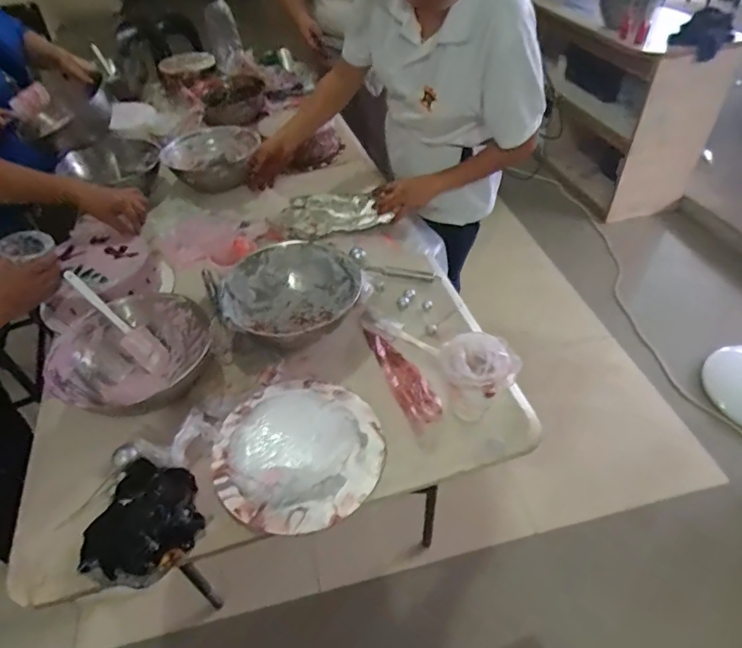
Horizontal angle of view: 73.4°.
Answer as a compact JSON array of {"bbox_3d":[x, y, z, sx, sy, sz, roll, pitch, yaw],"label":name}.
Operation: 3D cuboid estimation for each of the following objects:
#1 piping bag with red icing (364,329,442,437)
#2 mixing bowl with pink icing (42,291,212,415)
[{"bbox_3d":[0.051,0.082,0.812,0.058,0.023,0.218,-18,50,-15],"label":"piping bag with red icing"},{"bbox_3d":[-0.383,0.058,0.819,0.224,0.103,0.238,-2,45,2],"label":"mixing bowl with pink icing"}]

